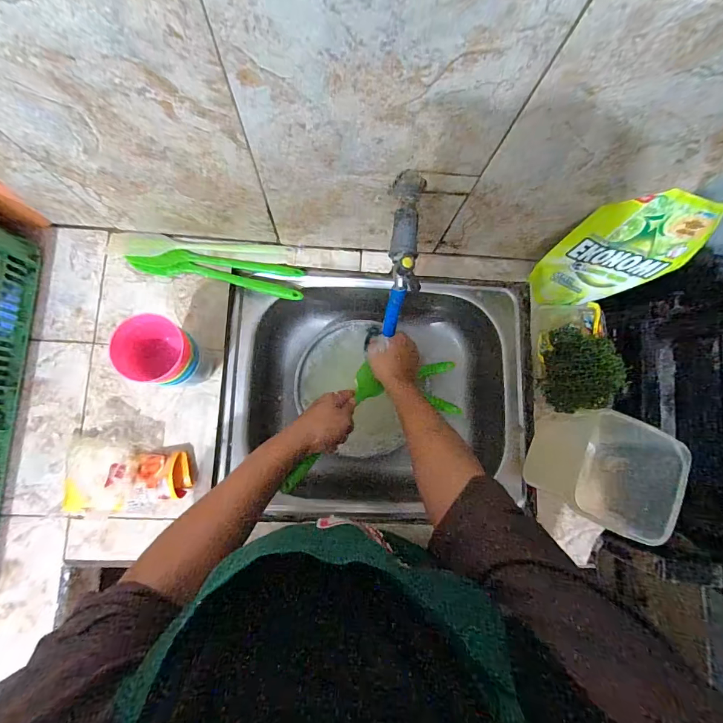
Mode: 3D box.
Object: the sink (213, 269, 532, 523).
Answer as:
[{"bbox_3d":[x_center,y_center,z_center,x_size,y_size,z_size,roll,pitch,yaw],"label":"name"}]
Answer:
[{"bbox_3d":[0.027,0.053,0.666,0.493,0.141,0.382,3,82,-4],"label":"sink"}]

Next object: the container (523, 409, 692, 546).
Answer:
[{"bbox_3d":[0.335,0.154,0.532,0.089,0.180,0.135,23,82,-1],"label":"container"}]

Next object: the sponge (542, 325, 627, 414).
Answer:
[{"bbox_3d":[0.335,0.011,0.558,0.105,0.041,0.125,5,82,-4],"label":"sponge"}]

